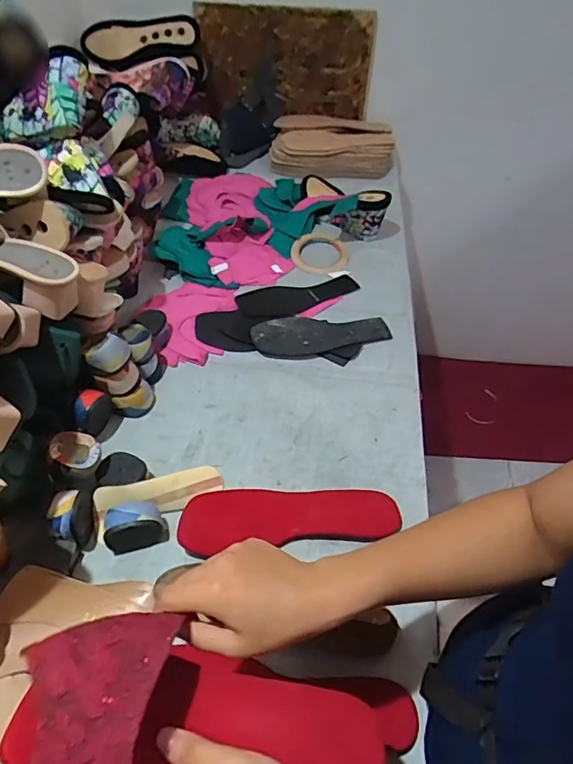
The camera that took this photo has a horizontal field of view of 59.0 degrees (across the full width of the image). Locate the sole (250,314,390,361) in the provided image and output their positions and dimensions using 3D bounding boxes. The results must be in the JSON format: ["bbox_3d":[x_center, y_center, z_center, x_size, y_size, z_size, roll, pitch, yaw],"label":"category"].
[{"bbox_3d":[0.052,-0.076,0.776,0.207,0.015,0.085,-7,50,-6],"label":"sole"}]

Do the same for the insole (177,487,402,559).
[{"bbox_3d":[0.003,0.151,0.582,0.240,0.016,0.078,-5,40,-4],"label":"insole"}]

